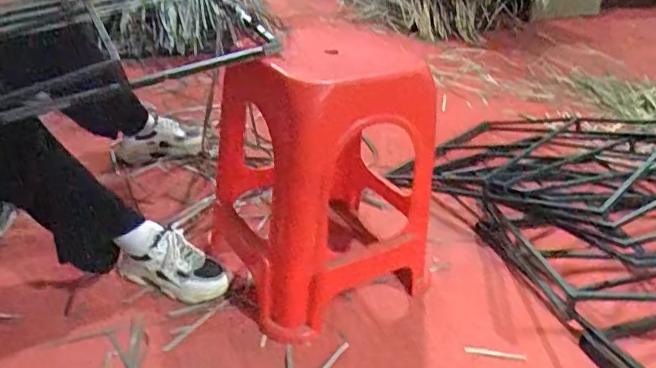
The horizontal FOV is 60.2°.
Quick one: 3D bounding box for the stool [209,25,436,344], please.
[{"bbox_3d":[-0.027,-0.031,1.161,0.386,0.502,0.395,-16,35,-28],"label":"stool"}]

